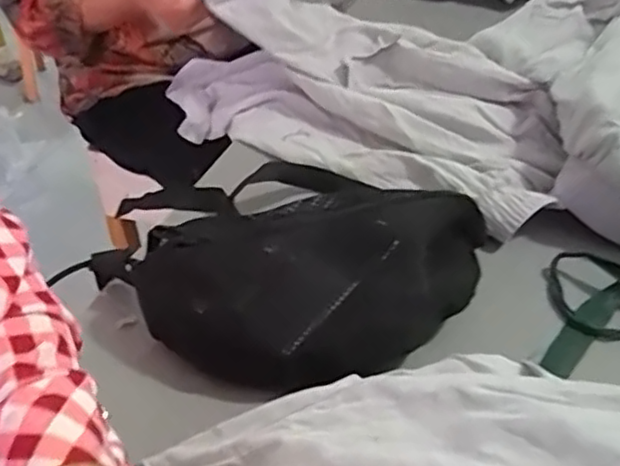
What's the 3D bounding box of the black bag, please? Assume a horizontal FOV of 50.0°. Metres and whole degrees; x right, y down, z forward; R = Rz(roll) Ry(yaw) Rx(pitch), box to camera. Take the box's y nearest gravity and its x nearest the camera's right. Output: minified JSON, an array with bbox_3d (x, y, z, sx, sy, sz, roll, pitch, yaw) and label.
[{"bbox_3d":[-0.015,0.030,0.473,0.282,0.080,0.144,-1,39,2],"label":"black bag"}]

